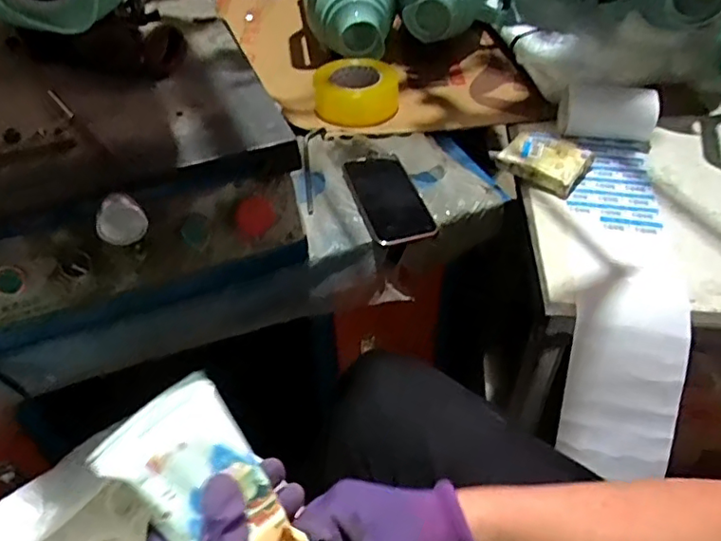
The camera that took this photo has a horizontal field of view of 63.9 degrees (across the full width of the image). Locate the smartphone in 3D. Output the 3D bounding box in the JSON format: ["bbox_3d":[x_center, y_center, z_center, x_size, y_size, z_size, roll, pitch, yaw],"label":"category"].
[{"bbox_3d":[0.035,-0.093,0.725,0.075,0.014,0.156,-15,47,-13],"label":"smartphone"}]

